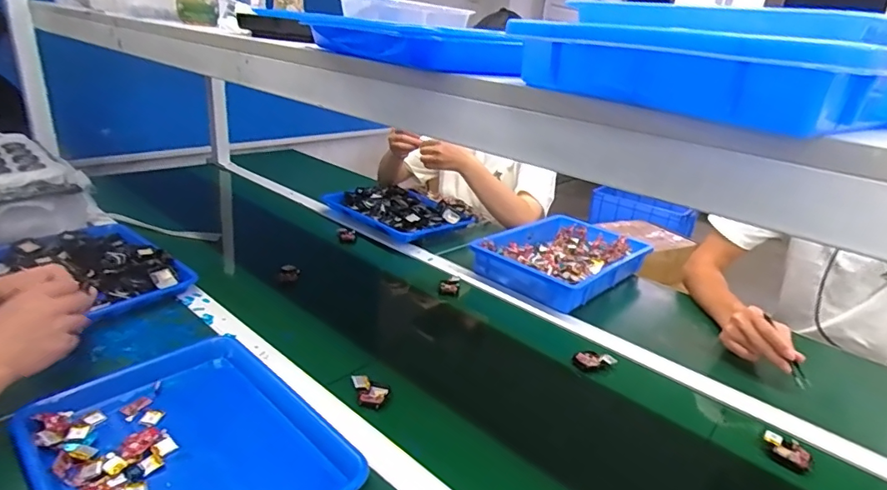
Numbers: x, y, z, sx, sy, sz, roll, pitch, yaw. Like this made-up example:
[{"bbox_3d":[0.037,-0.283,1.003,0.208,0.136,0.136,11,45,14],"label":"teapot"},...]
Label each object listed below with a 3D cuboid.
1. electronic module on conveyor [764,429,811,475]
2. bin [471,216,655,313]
[{"bbox_3d":[0.436,0.264,0.648,0.025,0.026,0.053,-18,33,-41],"label":"electronic module on conveyor"},{"bbox_3d":[0.254,0.023,1.095,0.258,0.062,0.372,26,31,38],"label":"bin"}]

